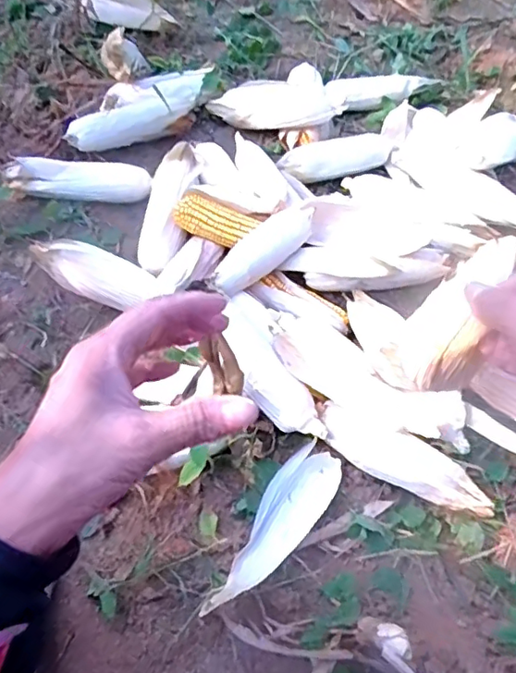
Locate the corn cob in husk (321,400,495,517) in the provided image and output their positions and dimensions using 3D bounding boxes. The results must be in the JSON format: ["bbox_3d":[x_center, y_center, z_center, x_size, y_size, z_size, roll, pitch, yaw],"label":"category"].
[{"bbox_3d":[0.171,0.149,0.683,0.214,0.046,0.058,27,67,12],"label":"corn cob in husk"}]

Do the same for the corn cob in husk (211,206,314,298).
[{"bbox_3d":[0.008,-0.121,0.780,0.178,0.056,0.056,-36,70,-16],"label":"corn cob in husk"}]

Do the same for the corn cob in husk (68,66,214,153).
[{"bbox_3d":[-0.192,-0.382,0.976,0.283,0.073,0.095,-32,69,-15],"label":"corn cob in husk"}]

